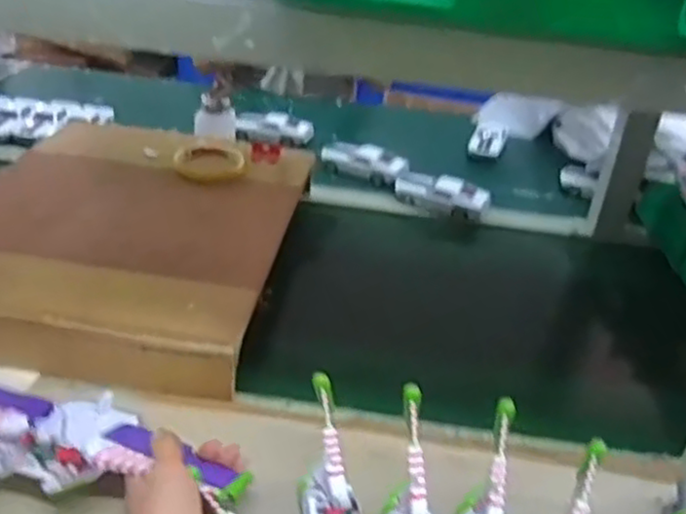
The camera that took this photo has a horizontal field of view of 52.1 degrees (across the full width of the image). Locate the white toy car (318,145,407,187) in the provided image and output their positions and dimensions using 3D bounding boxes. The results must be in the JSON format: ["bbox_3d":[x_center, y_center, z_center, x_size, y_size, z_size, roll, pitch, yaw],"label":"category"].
[{"bbox_3d":[0.032,-0.143,1.048,0.134,0.035,0.063,25,36,27],"label":"white toy car"}]

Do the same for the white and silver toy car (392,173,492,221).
[{"bbox_3d":[0.135,-0.089,0.976,0.134,0.033,0.052,17,34,18],"label":"white and silver toy car"}]

